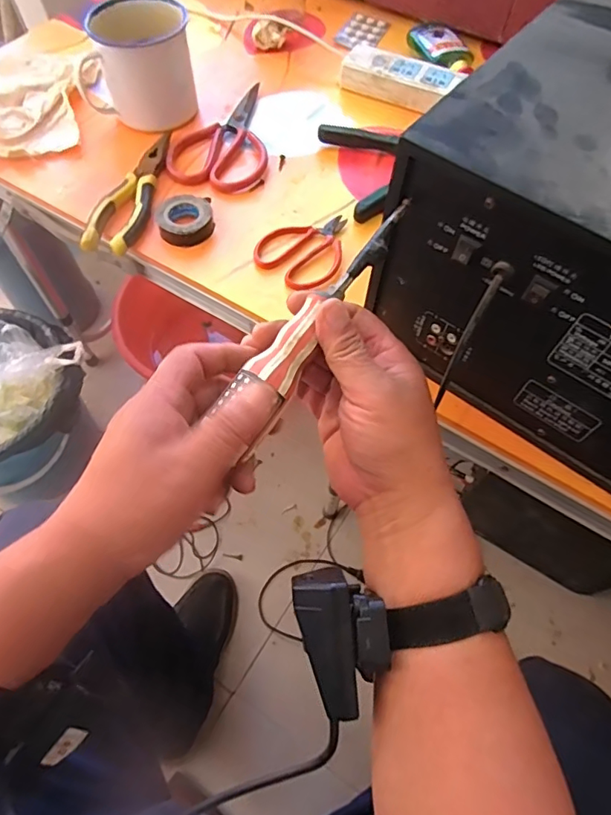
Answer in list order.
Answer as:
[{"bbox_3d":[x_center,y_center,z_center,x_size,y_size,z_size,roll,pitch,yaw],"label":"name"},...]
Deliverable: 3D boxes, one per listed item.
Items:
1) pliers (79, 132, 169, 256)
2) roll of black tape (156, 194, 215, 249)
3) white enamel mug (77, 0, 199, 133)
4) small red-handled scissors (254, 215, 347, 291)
[{"bbox_3d":[-0.180,-0.226,0.535,0.046,0.021,0.177,9,62,4],"label":"pliers"},{"bbox_3d":[-0.119,-0.189,0.514,0.054,0.023,0.050,0,62,-1],"label":"roll of black tape"},{"bbox_3d":[-0.196,-0.396,0.579,0.126,0.107,0.110,-18,63,-10],"label":"white enamel mug"},{"bbox_3d":[0.006,-0.159,0.507,0.078,0.011,0.101,41,69,19],"label":"small red-handled scissors"}]

